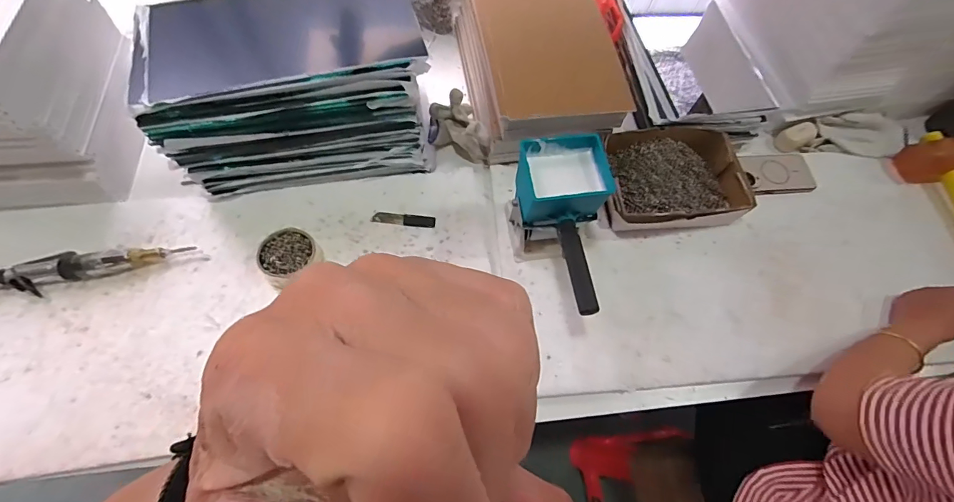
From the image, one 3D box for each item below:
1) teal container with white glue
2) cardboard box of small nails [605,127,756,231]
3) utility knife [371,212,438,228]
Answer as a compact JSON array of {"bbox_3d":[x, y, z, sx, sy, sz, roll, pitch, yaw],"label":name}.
[{"bbox_3d":[0.116,-0.090,0.591,0.117,0.084,0.096,-8,65,-7],"label":"teal container with white glue"},{"bbox_3d":[0.321,-0.120,0.732,0.240,0.068,0.188,-2,65,-4],"label":"cardboard box of small nails"},{"bbox_3d":[-0.120,-0.052,0.707,0.103,0.004,0.021,7,64,0],"label":"utility knife"}]

